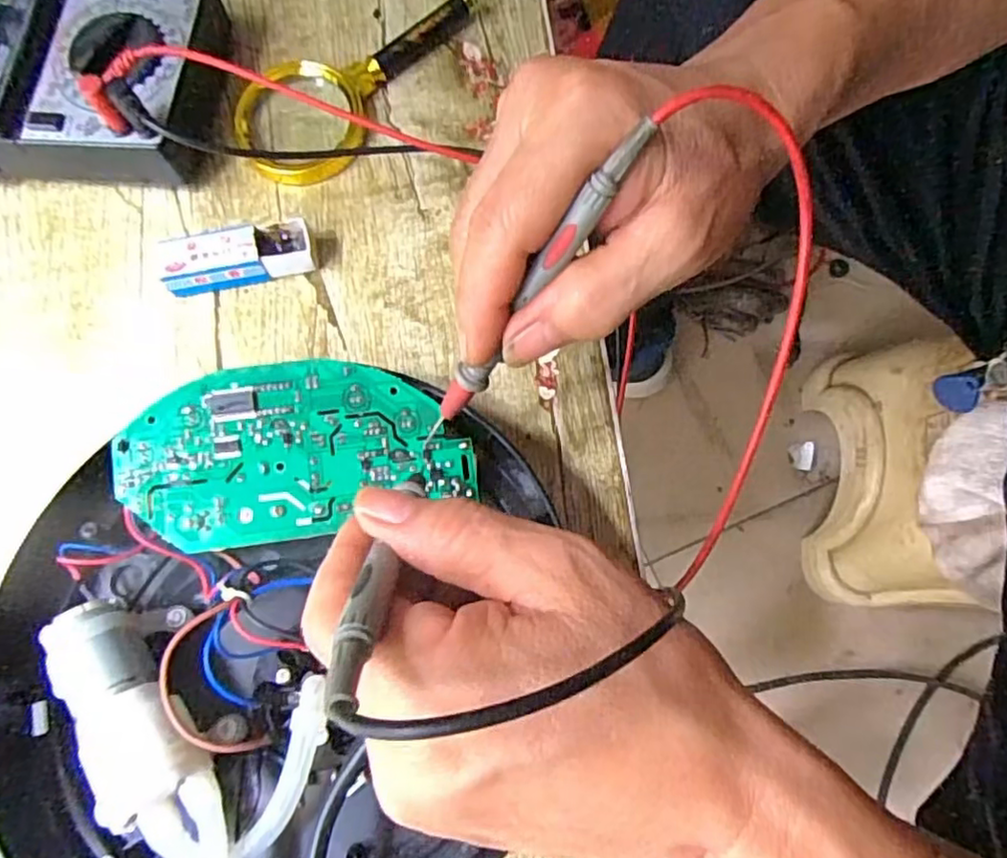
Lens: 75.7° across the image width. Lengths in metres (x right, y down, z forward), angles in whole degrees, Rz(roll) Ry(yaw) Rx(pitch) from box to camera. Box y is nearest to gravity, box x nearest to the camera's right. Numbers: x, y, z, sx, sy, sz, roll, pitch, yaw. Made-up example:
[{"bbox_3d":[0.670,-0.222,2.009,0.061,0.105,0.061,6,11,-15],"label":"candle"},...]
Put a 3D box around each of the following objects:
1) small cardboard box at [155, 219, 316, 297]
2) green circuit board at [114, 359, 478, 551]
[{"bbox_3d":[-0.133,-0.086,0.324,0.071,0.021,0.022,-13,75,-4],"label":"small cardboard box"},{"bbox_3d":[-0.086,0.008,0.270,0.139,0.016,0.071,-7,74,-3],"label":"green circuit board"}]

